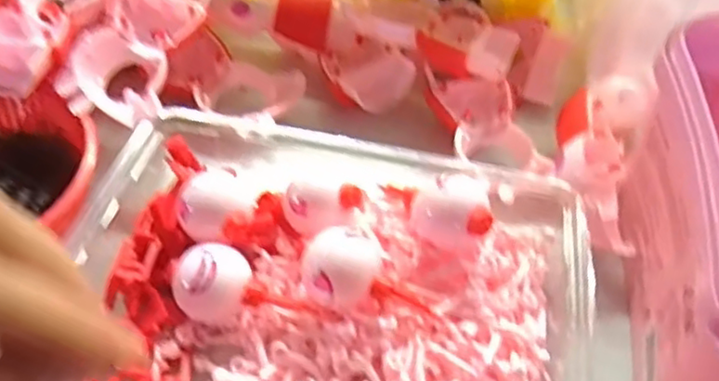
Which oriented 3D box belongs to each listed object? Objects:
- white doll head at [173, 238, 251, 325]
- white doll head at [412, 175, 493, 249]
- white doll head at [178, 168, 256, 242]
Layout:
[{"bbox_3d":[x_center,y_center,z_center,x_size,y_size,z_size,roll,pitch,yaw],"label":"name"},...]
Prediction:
[{"bbox_3d":[-0.066,0.040,0.293,0.033,0.028,0.028,-17,51,-19],"label":"white doll head"},{"bbox_3d":[0.040,0.012,0.292,0.032,0.027,0.025,2,48,-3],"label":"white doll head"},{"bbox_3d":[-0.067,0.009,0.306,0.027,0.030,0.032,38,55,26],"label":"white doll head"}]

